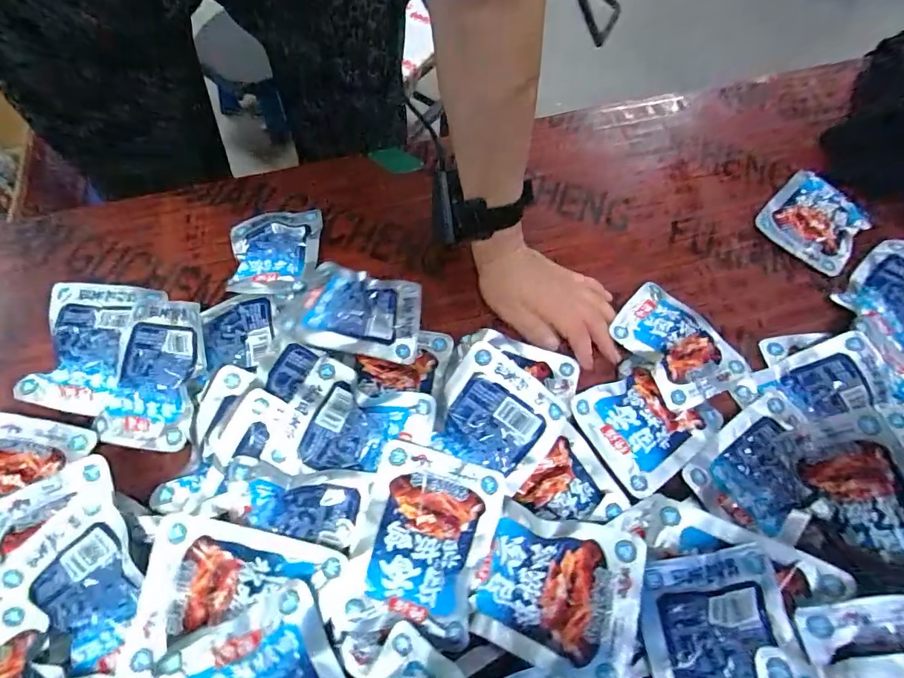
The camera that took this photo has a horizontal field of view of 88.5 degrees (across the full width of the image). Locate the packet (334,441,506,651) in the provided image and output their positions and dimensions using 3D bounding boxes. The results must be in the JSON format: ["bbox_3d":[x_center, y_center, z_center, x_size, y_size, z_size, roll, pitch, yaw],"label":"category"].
[{"bbox_3d":[-0.020,0.148,0.344,0.097,0.030,0.121,16,66,4],"label":"packet"}]

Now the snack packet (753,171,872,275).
[{"bbox_3d":[0.409,-0.135,0.519,0.119,0.022,0.104,-42,74,-18],"label":"snack packet"}]

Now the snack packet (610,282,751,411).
[{"bbox_3d":[0.218,-0.001,0.450,0.098,0.022,0.120,-27,70,-14],"label":"snack packet"}]

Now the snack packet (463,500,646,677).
[{"bbox_3d":[0.069,0.174,0.324,0.113,0.012,0.099,8,74,26],"label":"snack packet"}]

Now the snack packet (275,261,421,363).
[{"bbox_3d":[-0.094,-0.027,0.446,0.130,0.028,0.093,10,66,2],"label":"snack packet"}]

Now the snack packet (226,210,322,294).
[{"bbox_3d":[-0.184,-0.091,0.475,0.091,0.030,0.108,-1,66,-3],"label":"snack packet"}]

